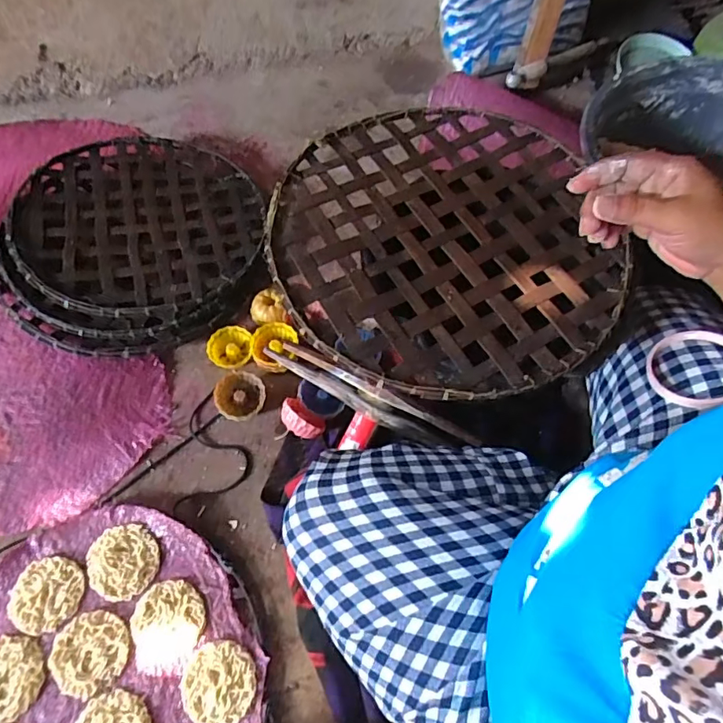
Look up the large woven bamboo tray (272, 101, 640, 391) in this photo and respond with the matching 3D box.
[{"bbox_3d":[0.084,-0.137,0.532,0.349,0.027,0.369,-12,62,-9],"label":"large woven bamboo tray"}]

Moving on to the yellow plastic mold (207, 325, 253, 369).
[{"bbox_3d":[-0.184,-0.020,0.691,0.058,0.020,0.057,3,85,-9],"label":"yellow plastic mold"}]

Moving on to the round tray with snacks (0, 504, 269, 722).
[{"bbox_3d":[-0.278,0.330,0.517,0.337,0.018,0.332,1,61,-2],"label":"round tray with snacks"}]

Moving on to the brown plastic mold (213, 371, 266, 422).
[{"bbox_3d":[-0.162,0.048,0.655,0.063,0.032,0.063,6,70,-17],"label":"brown plastic mold"}]

